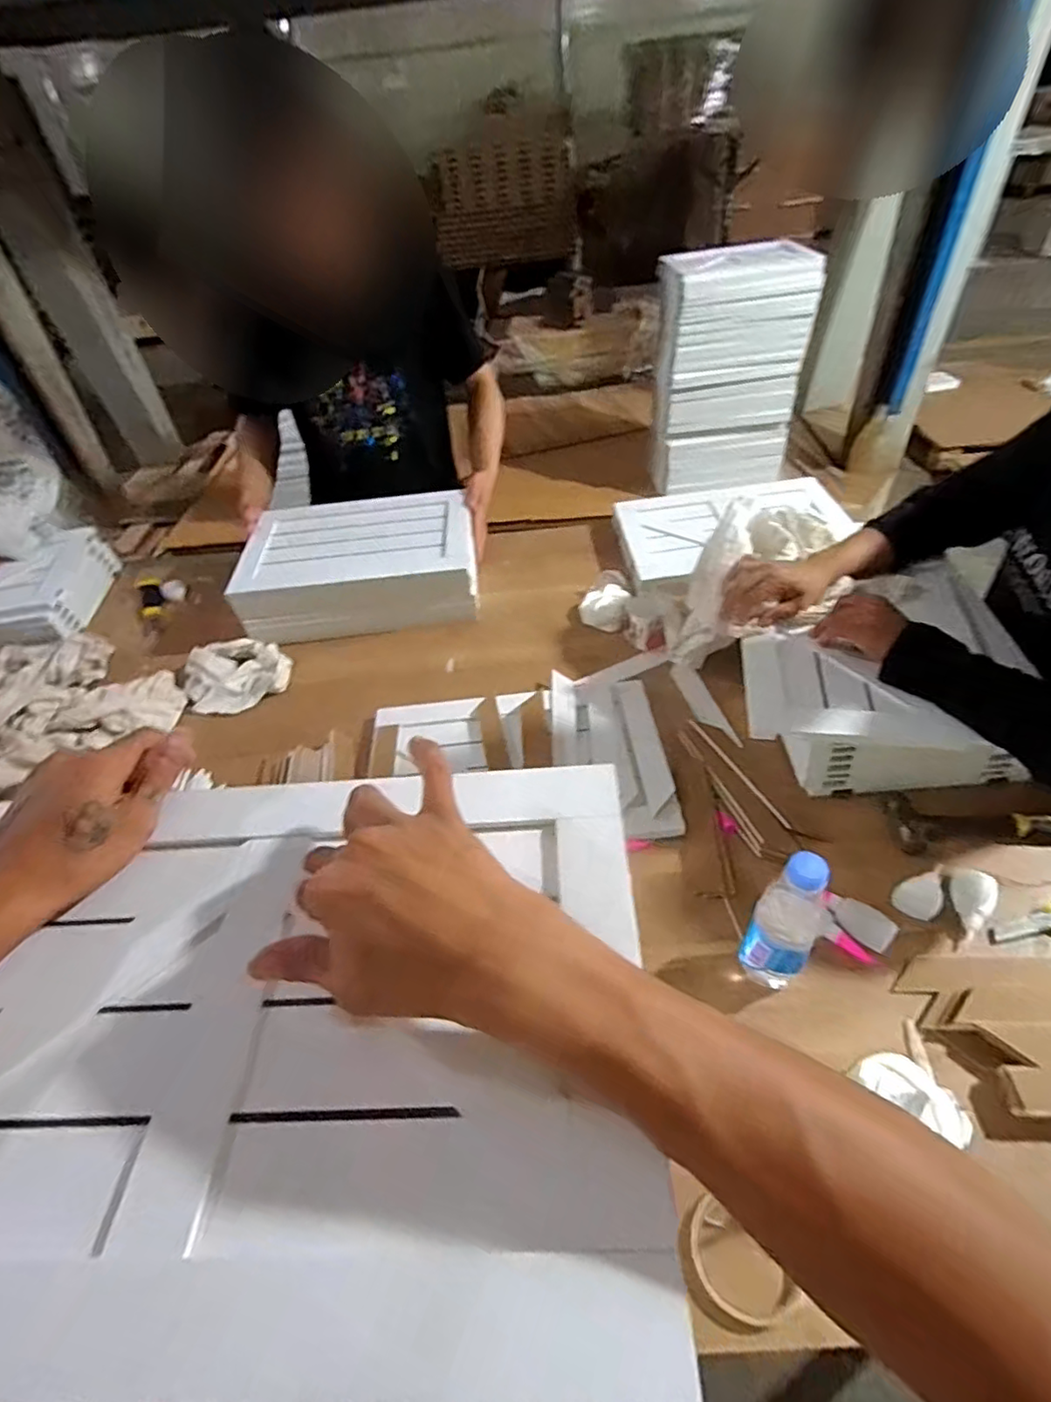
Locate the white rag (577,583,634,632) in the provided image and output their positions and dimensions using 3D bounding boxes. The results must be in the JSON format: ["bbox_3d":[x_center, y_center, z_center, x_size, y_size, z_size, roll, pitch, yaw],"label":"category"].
[{"bbox_3d":[0.142,-0.169,1.108,0.094,0.051,0.102,6,47,12],"label":"white rag"}]

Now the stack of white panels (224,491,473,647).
[{"bbox_3d":[-0.313,-0.257,1.177,0.404,0.115,0.361,-8,46,-1],"label":"stack of white panels"}]

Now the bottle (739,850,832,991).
[{"bbox_3d":[0.248,0.222,0.594,0.057,0.197,0.054,27,54,28],"label":"bottle"}]

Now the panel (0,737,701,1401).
[{"bbox_3d":[-0.124,0.159,0.303,0.360,0.012,0.261,-4,46,3],"label":"panel"}]

